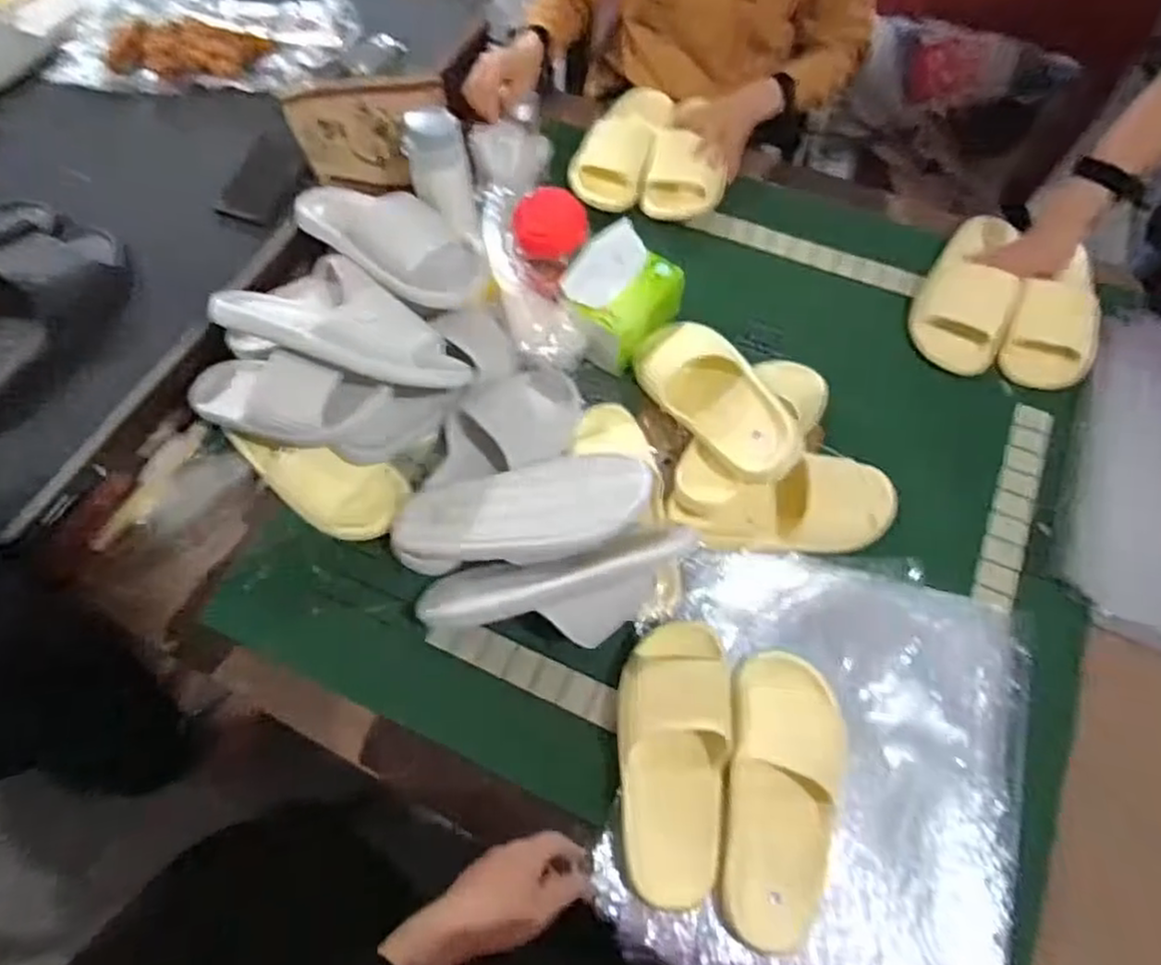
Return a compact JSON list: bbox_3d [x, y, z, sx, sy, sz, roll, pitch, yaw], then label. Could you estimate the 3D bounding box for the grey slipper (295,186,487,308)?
[{"bbox_3d":[-0.218,-0.282,0.842,0.257,0.083,0.102,35,69,15],"label":"grey slipper"}]

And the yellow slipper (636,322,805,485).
[{"bbox_3d":[0.161,-0.095,0.841,0.106,0.068,0.242,-48,58,23],"label":"yellow slipper"}]

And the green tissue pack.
[{"bbox_3d":[0.045,-0.225,0.892,0.117,0.085,0.141,35,69,15],"label":"green tissue pack"}]

